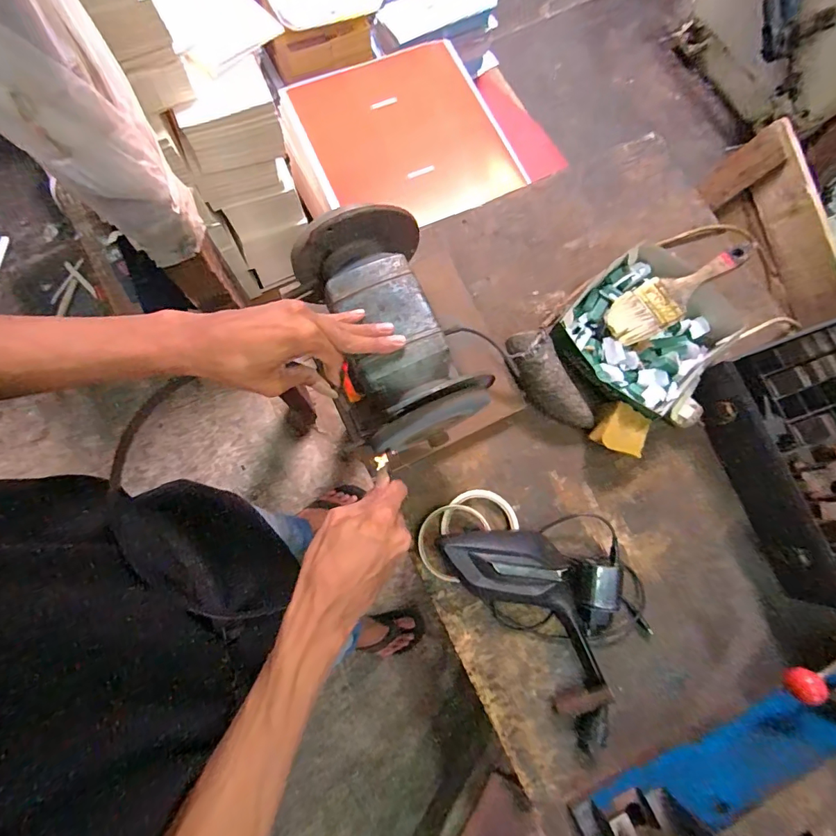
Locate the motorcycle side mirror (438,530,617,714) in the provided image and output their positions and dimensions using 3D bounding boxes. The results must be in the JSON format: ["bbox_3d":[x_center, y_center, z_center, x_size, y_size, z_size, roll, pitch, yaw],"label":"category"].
[{"bbox_3d":[0.135,0.208,0.493,0.102,0.046,0.237,-36,81,-8],"label":"motorcycle side mirror"}]

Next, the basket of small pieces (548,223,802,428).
[{"bbox_3d":[0.307,-0.118,0.557,0.261,0.065,0.195,-35,81,-8],"label":"basket of small pieces"}]

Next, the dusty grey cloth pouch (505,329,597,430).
[{"bbox_3d":[0.163,-0.040,0.535,0.060,0.041,0.143,-39,98,-9],"label":"dusty grey cloth pouch"}]

